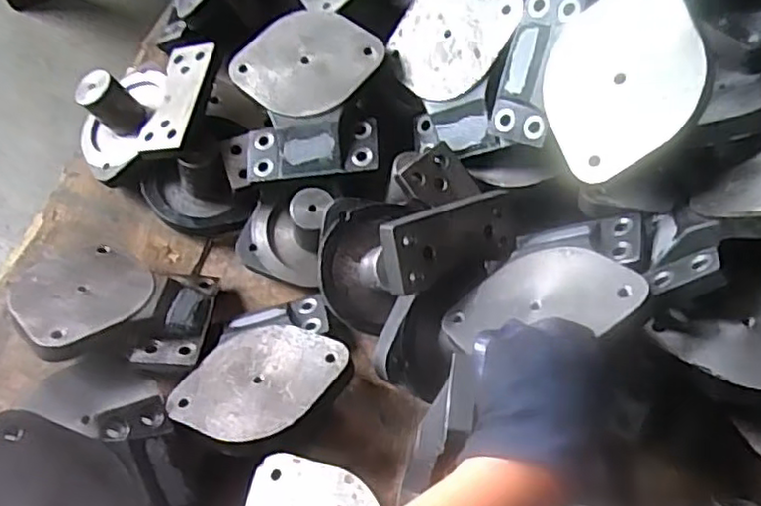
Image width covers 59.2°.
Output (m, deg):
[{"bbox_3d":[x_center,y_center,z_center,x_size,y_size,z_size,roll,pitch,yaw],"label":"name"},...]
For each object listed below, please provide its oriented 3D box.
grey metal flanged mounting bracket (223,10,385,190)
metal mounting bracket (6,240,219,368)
[{"bbox_3d":[-0.081,-0.167,0.720,0.163,0.078,0.171,4,62,5],"label":"grey metal flanged mounting bracket"},{"bbox_3d":[-0.263,0.047,0.667,0.186,0.038,0.162,11,40,-13],"label":"metal mounting bracket"}]

